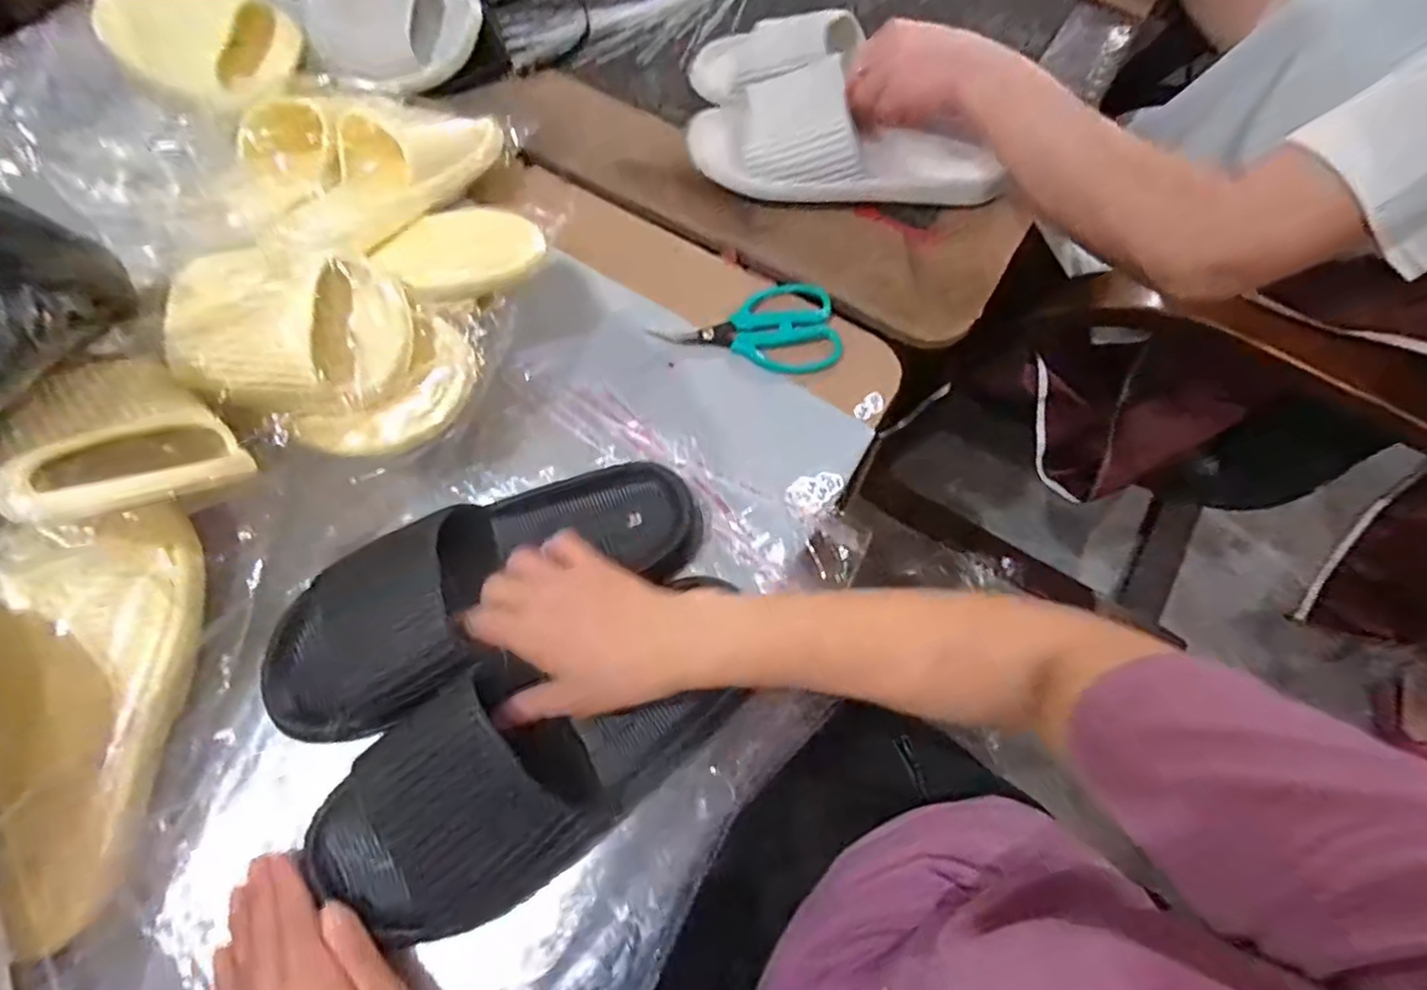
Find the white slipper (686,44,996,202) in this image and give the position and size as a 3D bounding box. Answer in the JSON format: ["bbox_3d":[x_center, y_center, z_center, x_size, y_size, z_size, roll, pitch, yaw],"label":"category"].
[{"bbox_3d":[0.108,-0.301,0.542,0.262,0.075,0.091,14,67,6],"label":"white slipper"}]

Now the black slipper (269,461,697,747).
[{"bbox_3d":[-0.140,0.054,0.388,0.274,0.061,0.101,-26,69,-14],"label":"black slipper"}]

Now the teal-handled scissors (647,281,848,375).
[{"bbox_3d":[0.029,-0.126,0.496,0.138,0.012,0.074,-9,67,-3],"label":"teal-handled scissors"}]

